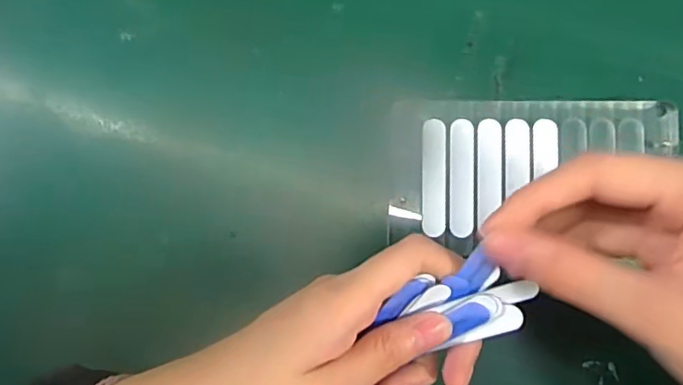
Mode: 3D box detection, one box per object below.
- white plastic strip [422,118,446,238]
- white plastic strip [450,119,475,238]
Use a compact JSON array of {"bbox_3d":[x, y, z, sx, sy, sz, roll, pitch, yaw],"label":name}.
[{"bbox_3d":[0.041,-0.006,0.237,0.010,0.004,0.050,0,85,4],"label":"white plastic strip"},{"bbox_3d":[0.052,-0.006,0.235,0.010,0.004,0.050,1,85,4],"label":"white plastic strip"}]

